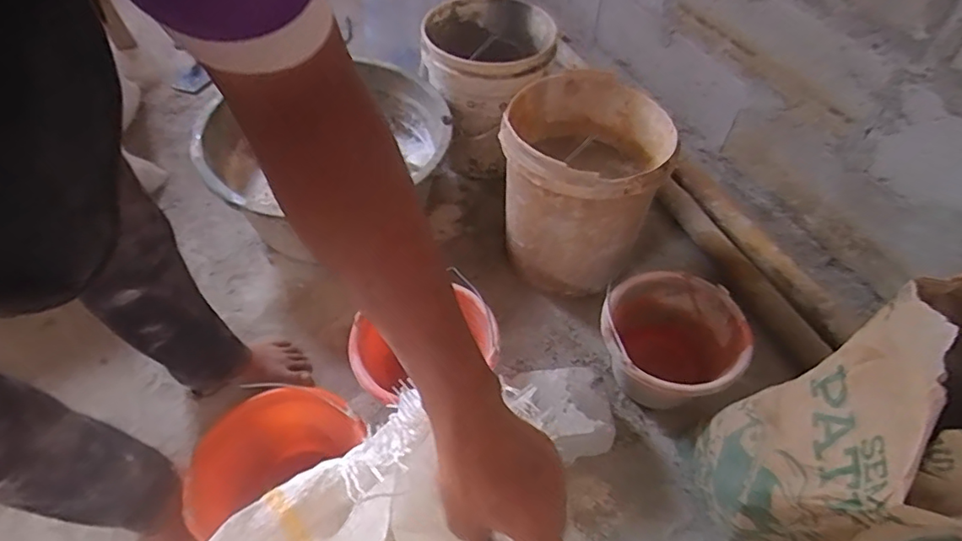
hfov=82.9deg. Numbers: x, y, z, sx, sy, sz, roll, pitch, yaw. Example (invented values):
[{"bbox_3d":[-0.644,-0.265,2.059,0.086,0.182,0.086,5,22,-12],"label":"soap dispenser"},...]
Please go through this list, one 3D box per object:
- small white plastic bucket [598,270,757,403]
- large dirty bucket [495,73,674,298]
[{"bbox_3d":[0.314,0.132,0.936,0.228,0.155,0.212,1,51,-1],"label":"small white plastic bucket"},{"bbox_3d":[0.183,-0.159,1.063,0.295,0.317,0.287,1,51,-1],"label":"large dirty bucket"}]

